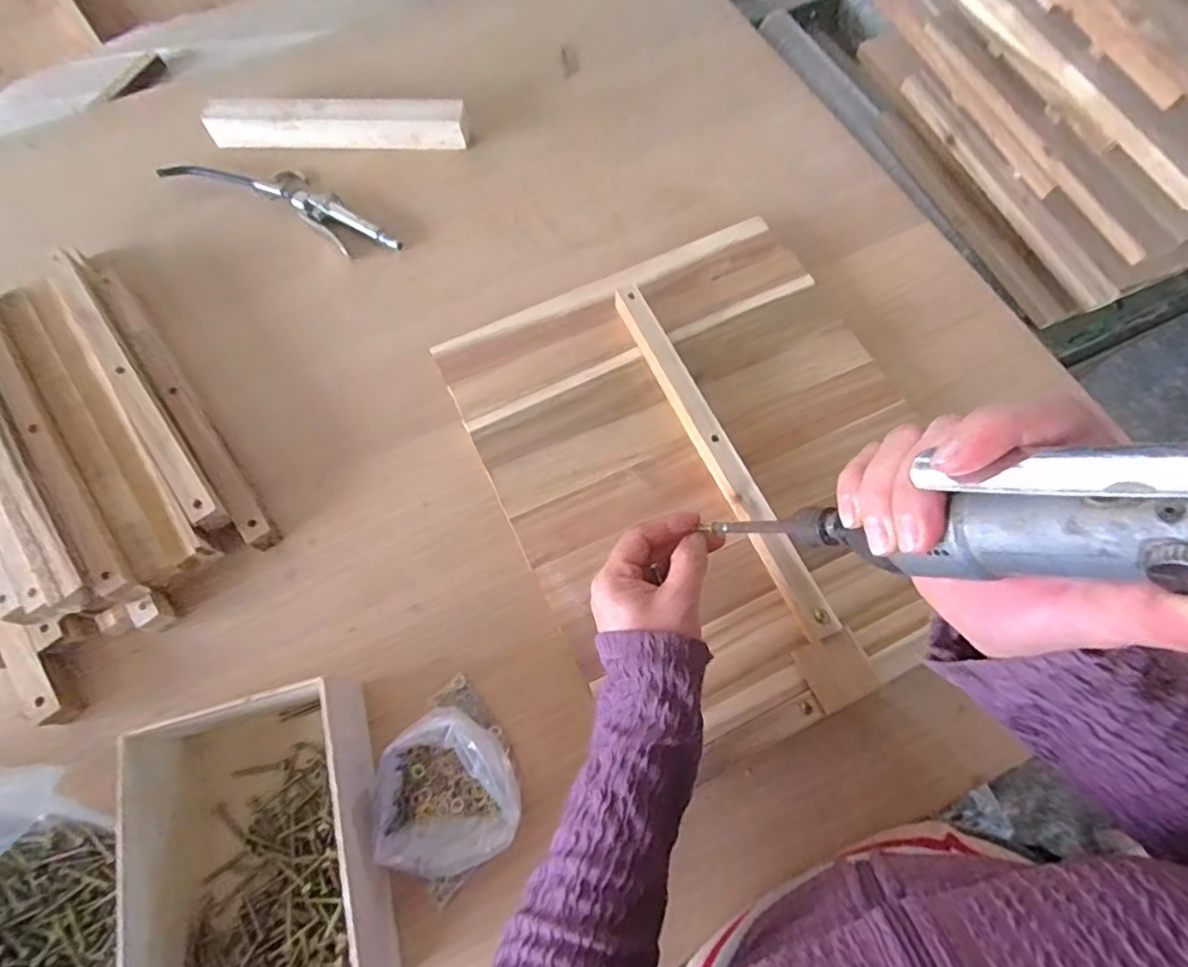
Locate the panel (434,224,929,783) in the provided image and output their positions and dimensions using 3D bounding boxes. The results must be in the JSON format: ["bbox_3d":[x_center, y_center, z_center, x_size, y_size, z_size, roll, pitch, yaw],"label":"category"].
[{"bbox_3d":[0.098,-0.024,0.514,0.341,0.036,0.414,-24,69,-8],"label":"panel"}]

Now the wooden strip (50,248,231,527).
[{"bbox_3d":[-0.394,-0.087,0.529,0.021,0.017,0.321,-37,72,-13],"label":"wooden strip"}]

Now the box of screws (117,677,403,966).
[{"bbox_3d":[-0.208,0.241,0.400,0.136,0.074,0.193,-18,68,-6],"label":"box of screws"}]

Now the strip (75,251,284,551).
[{"bbox_3d":[-0.376,-0.089,0.558,0.024,0.027,0.370,-36,71,-13],"label":"strip"}]

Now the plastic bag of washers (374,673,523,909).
[{"bbox_3d":[-0.103,0.205,0.418,0.100,0.051,0.109,-39,72,-14],"label":"plastic bag of washers"}]

